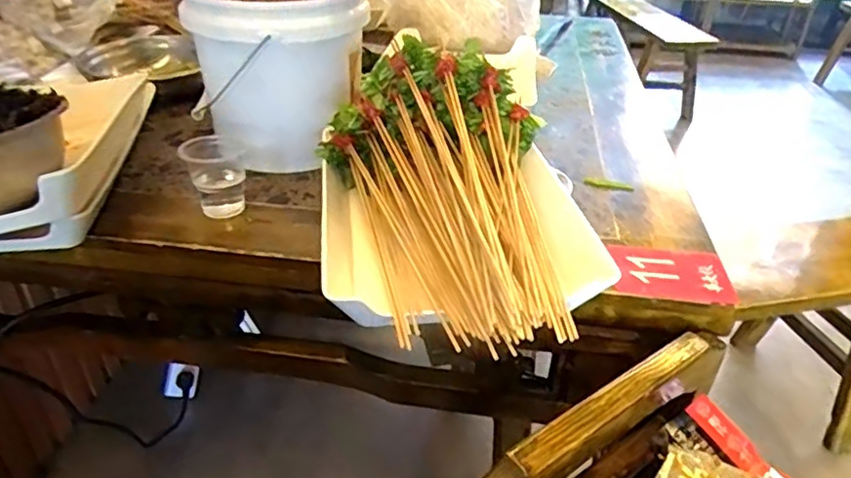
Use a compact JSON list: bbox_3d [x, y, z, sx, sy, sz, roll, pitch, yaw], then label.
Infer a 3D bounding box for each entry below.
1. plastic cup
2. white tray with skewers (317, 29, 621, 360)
[{"bbox_3d":[-0.257,-0.079,0.747,0.069,0.079,0.086,-12,36,-19],"label":"plastic cup"},{"bbox_3d":[0.025,-0.049,0.563,0.227,0.156,0.330,-3,34,-7],"label":"white tray with skewers"}]

